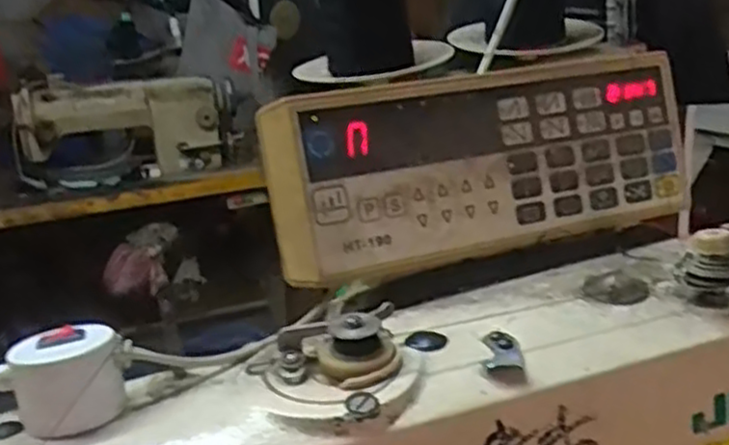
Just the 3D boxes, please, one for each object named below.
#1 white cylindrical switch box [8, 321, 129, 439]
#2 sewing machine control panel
[{"bbox_3d":[-0.101,0.055,0.260,0.033,0.027,0.037,-19,23,-36],"label":"white cylindrical switch box"},{"bbox_3d":[0.064,-0.030,0.363,0.224,0.076,0.024,-11,20,-19],"label":"sewing machine control panel"}]

